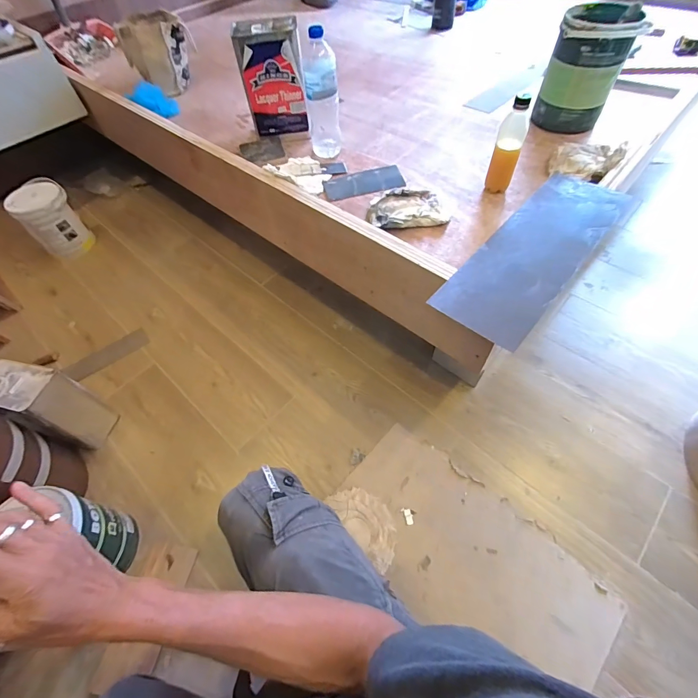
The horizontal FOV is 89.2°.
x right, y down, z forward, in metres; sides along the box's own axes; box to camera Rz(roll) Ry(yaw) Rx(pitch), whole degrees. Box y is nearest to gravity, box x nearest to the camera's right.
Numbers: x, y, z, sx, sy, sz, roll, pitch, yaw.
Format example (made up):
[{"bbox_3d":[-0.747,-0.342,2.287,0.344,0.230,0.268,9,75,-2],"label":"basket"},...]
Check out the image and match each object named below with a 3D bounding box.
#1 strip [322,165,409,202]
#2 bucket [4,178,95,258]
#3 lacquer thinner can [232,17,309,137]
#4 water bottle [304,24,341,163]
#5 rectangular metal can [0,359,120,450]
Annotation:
[{"bbox_3d":[0.036,-0.405,0.864,0.190,0.010,0.091,-15,57,-6],"label":"strip"},{"bbox_3d":[-1.102,-0.481,1.318,0.174,0.223,0.176,-2,57,3],"label":"bucket"},{"bbox_3d":[-0.192,-0.687,0.919,0.150,0.225,0.107,-7,56,-1],"label":"lacquer thinner can"},{"bbox_3d":[-0.062,-0.602,0.853,0.087,0.240,0.080,-7,56,-1],"label":"water bottle"},{"bbox_3d":[-0.717,0.142,0.861,0.173,0.237,0.112,11,59,12],"label":"rectangular metal can"}]

